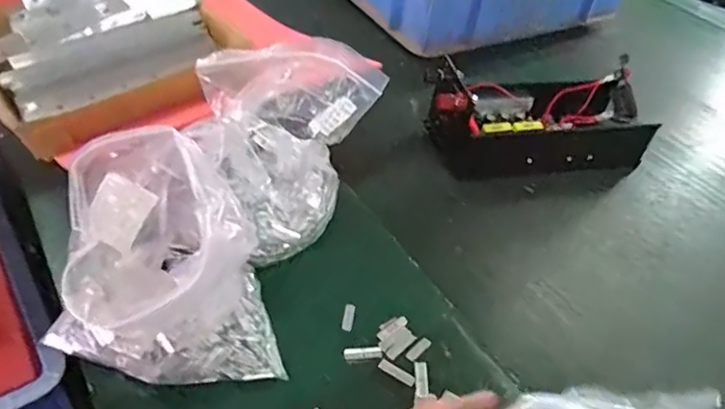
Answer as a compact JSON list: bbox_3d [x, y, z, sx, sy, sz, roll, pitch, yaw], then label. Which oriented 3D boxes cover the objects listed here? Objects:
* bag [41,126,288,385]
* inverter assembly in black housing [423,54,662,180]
[{"bbox_3d":[-0.142,0.051,0.394,0.165,0.156,0.131,32,50,22],"label":"bag"},{"bbox_3d":[0.203,-0.106,0.646,0.274,0.100,0.114,-4,47,-11],"label":"inverter assembly in black housing"}]

